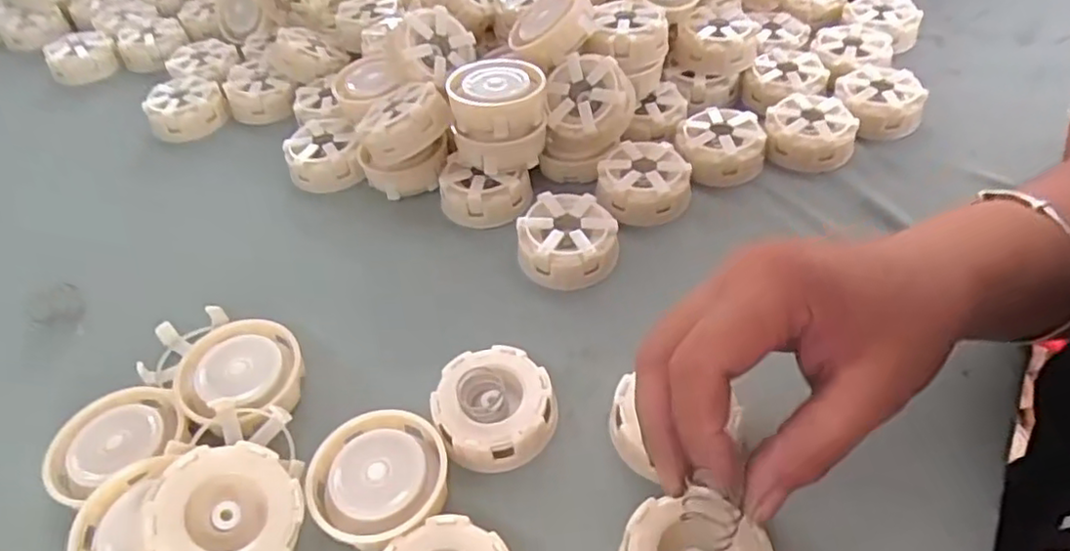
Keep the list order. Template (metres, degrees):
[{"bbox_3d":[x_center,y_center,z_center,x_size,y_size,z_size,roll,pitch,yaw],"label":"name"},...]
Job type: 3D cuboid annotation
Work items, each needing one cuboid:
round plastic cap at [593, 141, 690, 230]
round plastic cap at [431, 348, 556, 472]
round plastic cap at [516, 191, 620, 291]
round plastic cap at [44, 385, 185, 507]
[{"bbox_3d":[0.074,-0.061,0.449,0.060,0.035,0.060,-3,46,3],"label":"round plastic cap"},{"bbox_3d":[-0.021,0.066,0.333,0.058,0.022,0.057,-3,46,3],"label":"round plastic cap"},{"bbox_3d":[0.020,-0.022,0.412,0.060,0.032,0.054,-7,46,0],"label":"round plastic cap"},{"bbox_3d":[-0.205,0.081,0.321,0.059,0.017,0.052,-28,50,-19],"label":"round plastic cap"}]

